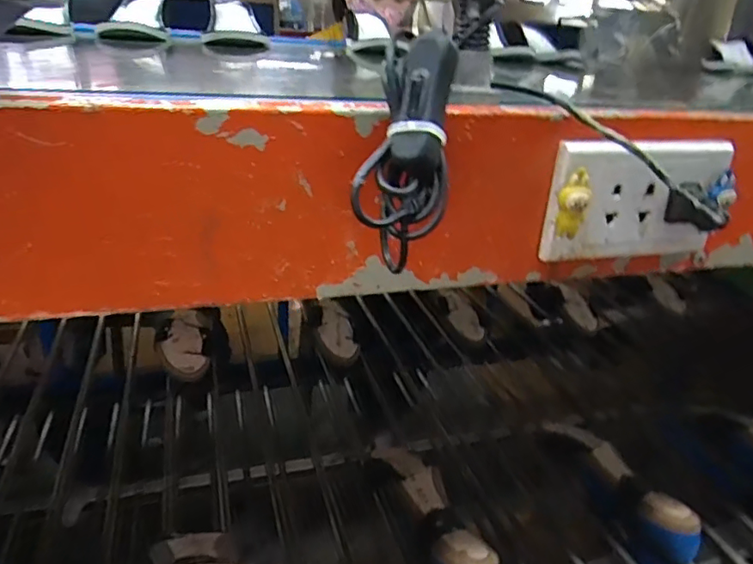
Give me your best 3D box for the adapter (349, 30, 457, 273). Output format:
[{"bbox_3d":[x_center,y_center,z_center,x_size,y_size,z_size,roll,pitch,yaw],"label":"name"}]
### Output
[{"bbox_3d":[0.014,-0.060,0.260,0.042,0.100,0.036,19,7,-21],"label":"adapter"}]

